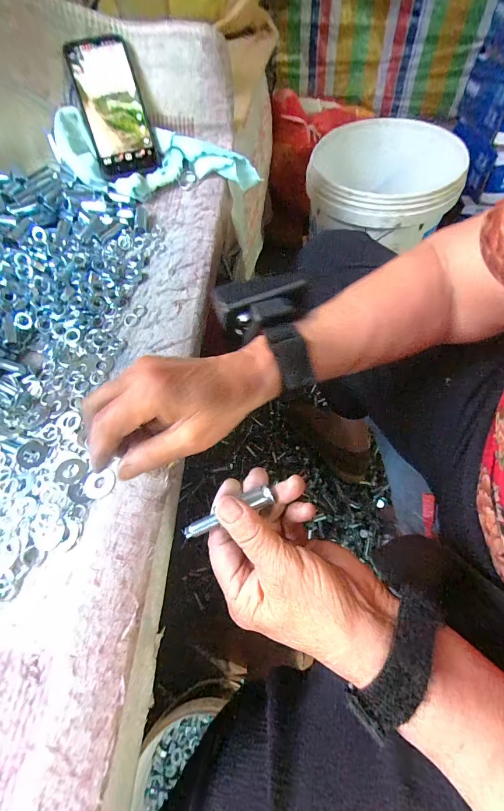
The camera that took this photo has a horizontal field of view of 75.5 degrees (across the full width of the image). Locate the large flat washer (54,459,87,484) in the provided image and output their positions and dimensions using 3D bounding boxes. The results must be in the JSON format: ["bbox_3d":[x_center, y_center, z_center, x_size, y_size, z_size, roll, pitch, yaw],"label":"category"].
[{"bbox_3d":[-0.137,0.049,0.247,0.019,0.005,0.020,-2,62,3],"label":"large flat washer"}]

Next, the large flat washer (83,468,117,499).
[{"bbox_3d":[-0.114,0.058,0.240,0.024,0.004,0.020,-7,62,1],"label":"large flat washer"}]

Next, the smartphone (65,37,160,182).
[{"bbox_3d":[-0.173,-0.371,0.410,0.073,0.016,0.158,-17,98,-6],"label":"smartphone"}]

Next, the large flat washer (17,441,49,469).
[{"bbox_3d":[-0.173,0.038,0.256,0.022,0.004,0.021,14,64,12],"label":"large flat washer"}]

